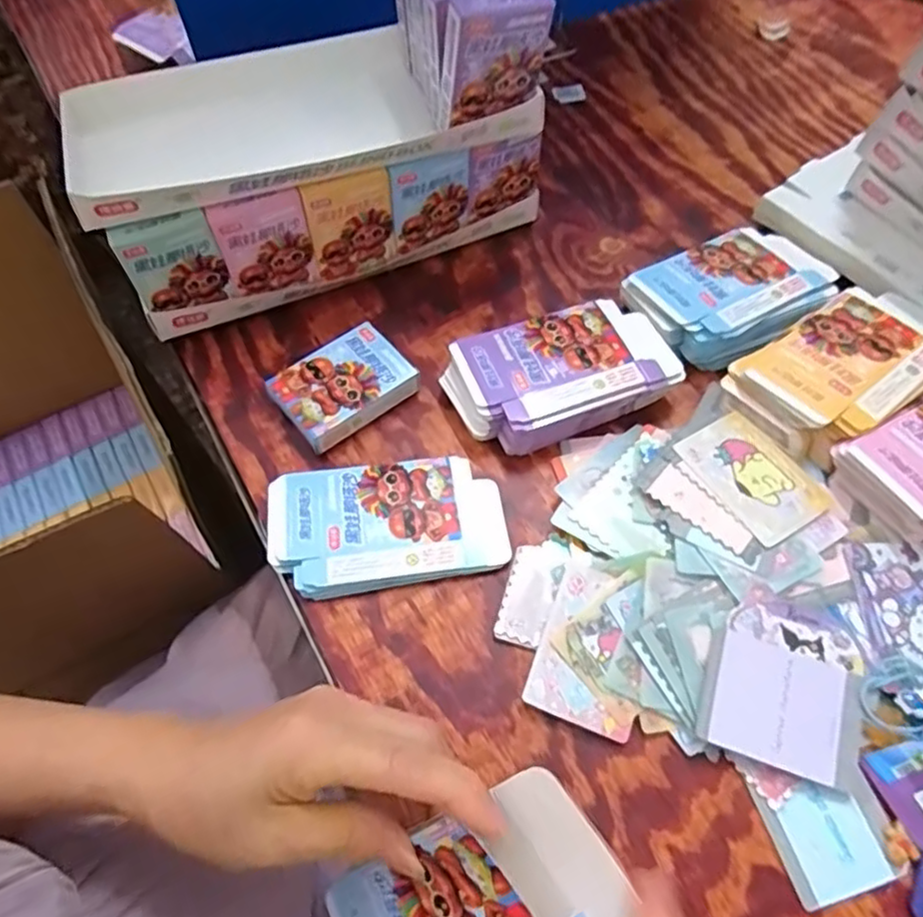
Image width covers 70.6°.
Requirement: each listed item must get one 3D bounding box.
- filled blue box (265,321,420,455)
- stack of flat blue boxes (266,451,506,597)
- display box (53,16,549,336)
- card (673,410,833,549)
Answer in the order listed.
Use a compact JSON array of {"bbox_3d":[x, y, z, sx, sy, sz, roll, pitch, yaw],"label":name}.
[{"bbox_3d":[-0.088,-0.054,0.487,0.094,0.026,0.066,-37,64,-18],"label":"filled blue box"},{"bbox_3d":[-0.050,0.043,0.435,0.152,0.019,0.087,-8,59,-2],"label":"stack of flat blue boxes"},{"bbox_3d":[-0.121,-0.235,0.540,0.342,0.129,0.163,-21,60,-9],"label":"display box"},{"bbox_3d":[0.192,0.011,0.432,0.063,0.004,0.088,-27,62,-19],"label":"card"}]

